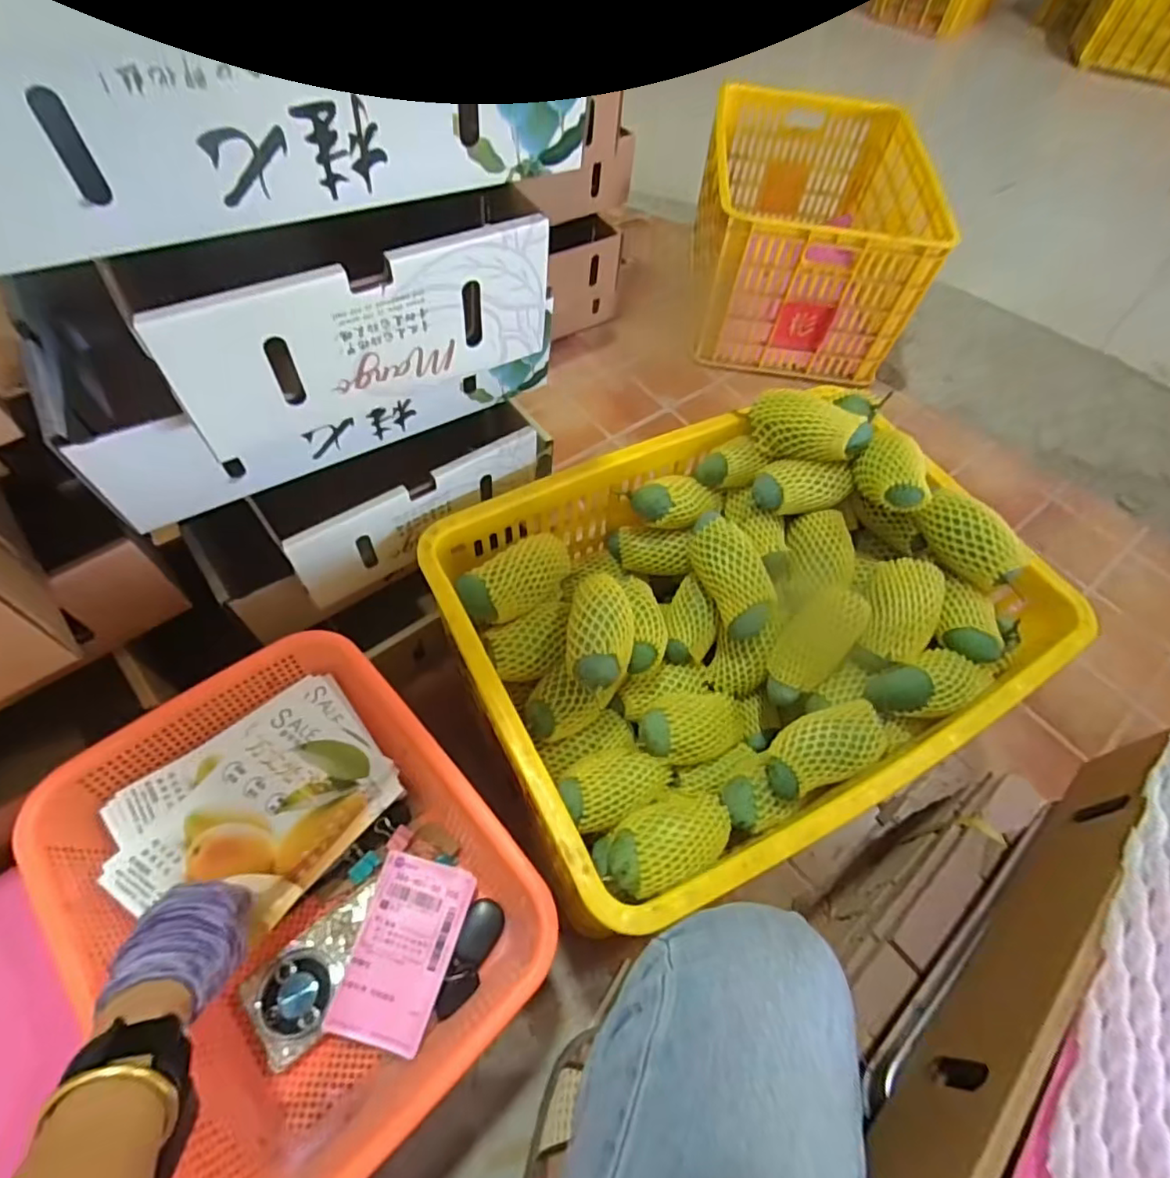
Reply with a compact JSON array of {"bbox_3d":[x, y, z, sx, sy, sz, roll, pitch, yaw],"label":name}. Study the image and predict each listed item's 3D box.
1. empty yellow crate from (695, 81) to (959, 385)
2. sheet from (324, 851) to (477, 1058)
[{"bbox_3d":[0.487,-0.826,1.347,0.427,0.306,0.663,8,57,0],"label":"empty yellow crate"},{"bbox_3d":[-0.151,0.301,0.496,0.081,0.004,0.134,18,57,-3],"label":"sheet"}]

